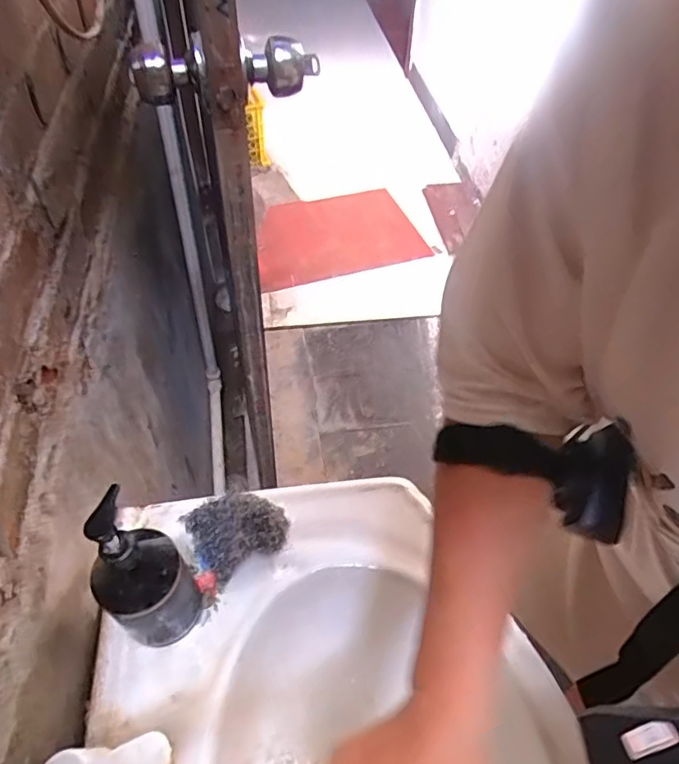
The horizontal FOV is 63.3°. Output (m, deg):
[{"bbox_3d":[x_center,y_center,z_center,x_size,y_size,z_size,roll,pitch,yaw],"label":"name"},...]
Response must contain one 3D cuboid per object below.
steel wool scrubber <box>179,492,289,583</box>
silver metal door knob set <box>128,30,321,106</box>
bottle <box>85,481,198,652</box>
[{"bbox_3d":[-0.101,0.137,0.548,0.091,0.054,0.087,-27,55,-26],"label":"steel wool scrubber"},{"bbox_3d":[-0.107,-0.302,0.530,0.178,0.055,0.047,-8,49,-12],"label":"silver metal door knob set"},{"bbox_3d":[-0.160,0.159,0.447,0.064,0.184,0.060,3,48,-3],"label":"bottle"}]

